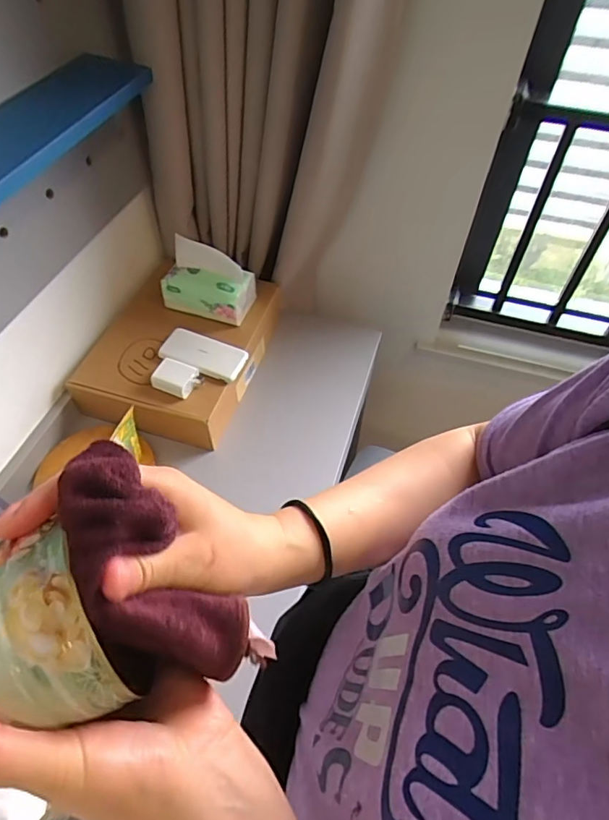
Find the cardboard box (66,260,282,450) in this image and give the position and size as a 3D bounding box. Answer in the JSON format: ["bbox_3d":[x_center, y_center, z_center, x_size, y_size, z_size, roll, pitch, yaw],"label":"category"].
[{"bbox_3d":[-0.221,-0.116,0.946,0.269,0.088,0.340,14,53,9],"label":"cardboard box"}]

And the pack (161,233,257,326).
[{"bbox_3d":[-0.171,-0.235,0.909,0.156,0.118,0.071,16,53,10],"label":"pack"}]

